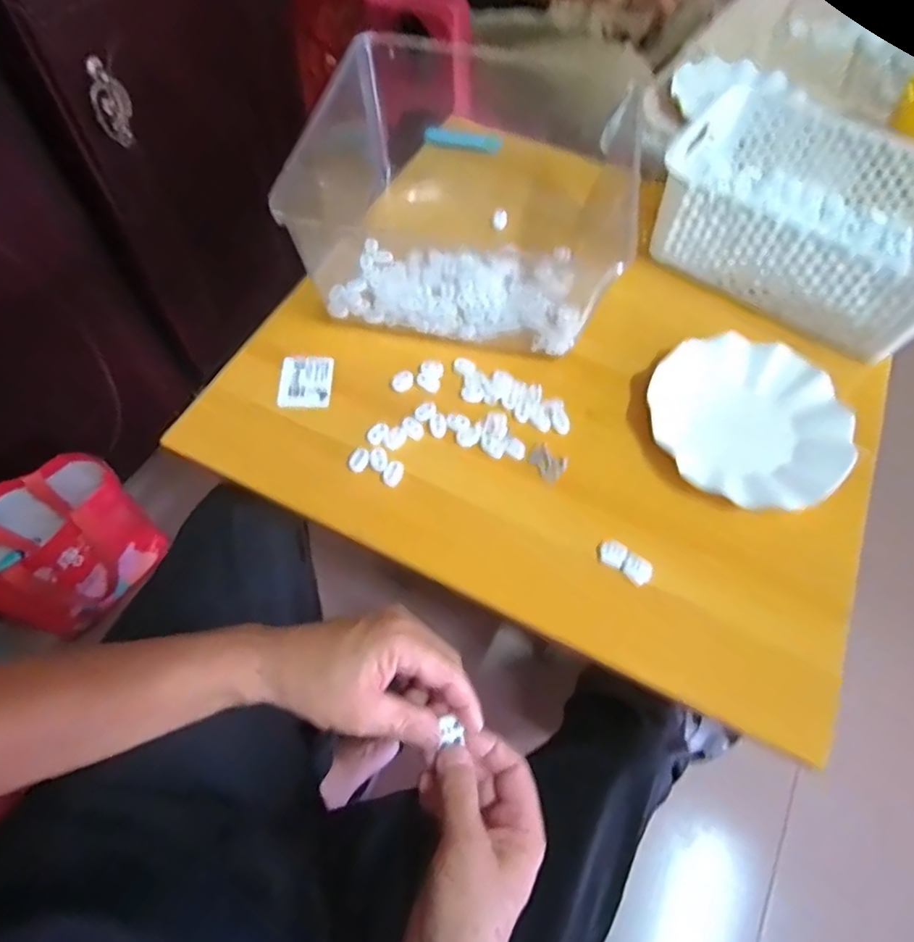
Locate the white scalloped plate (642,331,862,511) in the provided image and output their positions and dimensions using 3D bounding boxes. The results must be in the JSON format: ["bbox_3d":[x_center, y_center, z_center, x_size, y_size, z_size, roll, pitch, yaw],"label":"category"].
[{"bbox_3d":[0.272,-0.050,0.549,0.176,0.023,0.180,1,62,-2],"label":"white scalloped plate"}]

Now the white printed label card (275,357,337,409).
[{"bbox_3d":[-0.148,-0.088,0.569,0.049,0.008,0.056,3,66,-4],"label":"white printed label card"}]

